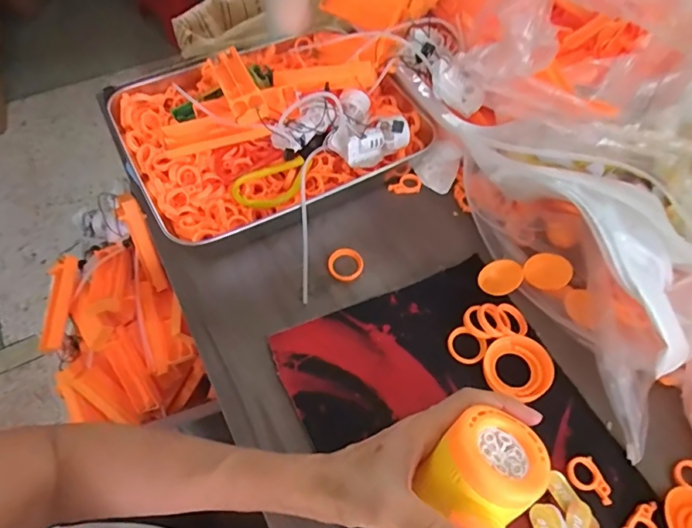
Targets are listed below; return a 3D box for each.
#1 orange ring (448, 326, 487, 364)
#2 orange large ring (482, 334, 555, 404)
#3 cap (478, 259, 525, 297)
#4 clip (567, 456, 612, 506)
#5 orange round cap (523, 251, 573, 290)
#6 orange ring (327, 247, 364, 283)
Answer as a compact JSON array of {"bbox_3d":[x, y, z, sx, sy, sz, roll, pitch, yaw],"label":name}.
[{"bbox_3d":[0.112,0.076,0.439,0.035,0.004,0.031,34,63,17],"label":"orange ring"},{"bbox_3d":[0.155,0.093,0.427,0.058,0.013,0.058,1,59,-1],"label":"orange large ring"},{"bbox_3d":[0.153,0.013,0.469,0.043,0.005,0.034,-32,67,1],"label":"cap"},{"bbox_3d":[0.194,0.174,0.379,0.024,0.006,0.038,-19,61,-13],"label":"clip"},{"bbox_3d":[0.198,0.007,0.465,0.041,0.006,0.037,34,92,14],"label":"orange round cap"},{"bbox_3d":[0.000,0.001,0.485,0.037,0.006,0.037,1,59,-1],"label":"orange ring"}]

